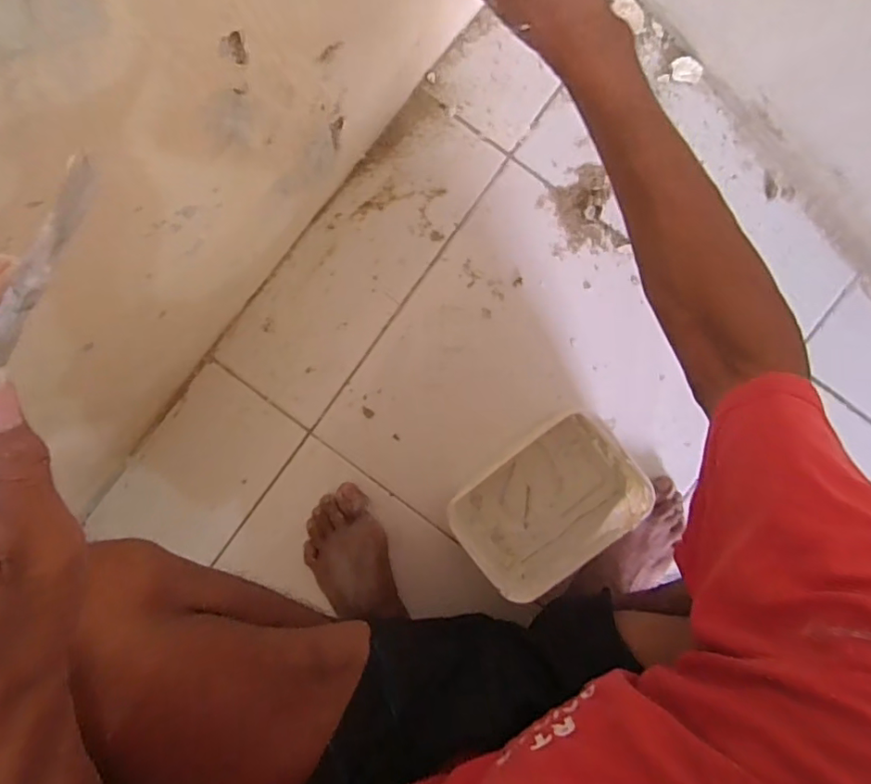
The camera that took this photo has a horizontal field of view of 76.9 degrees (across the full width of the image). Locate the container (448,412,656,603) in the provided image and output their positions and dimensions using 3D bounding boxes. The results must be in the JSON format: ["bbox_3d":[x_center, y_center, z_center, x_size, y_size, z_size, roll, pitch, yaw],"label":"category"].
[{"bbox_3d":[0.126,0.127,0.615,0.189,0.085,0.135,-41,90,5],"label":"container"}]

